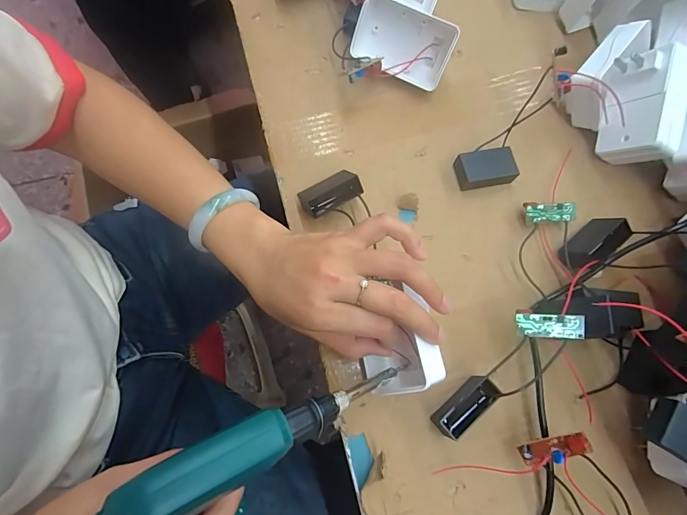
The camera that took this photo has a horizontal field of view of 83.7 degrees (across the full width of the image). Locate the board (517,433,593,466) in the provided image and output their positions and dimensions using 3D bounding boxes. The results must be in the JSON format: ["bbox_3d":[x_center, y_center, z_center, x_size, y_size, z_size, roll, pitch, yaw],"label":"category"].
[{"bbox_3d":[0.141,0.130,0.257,0.043,0.012,0.016,-28,74,24],"label":"board"}]

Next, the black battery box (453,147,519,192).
[{"bbox_3d":[0.125,-0.078,0.342,0.049,0.021,0.029,-11,74,-5],"label":"black battery box"}]

